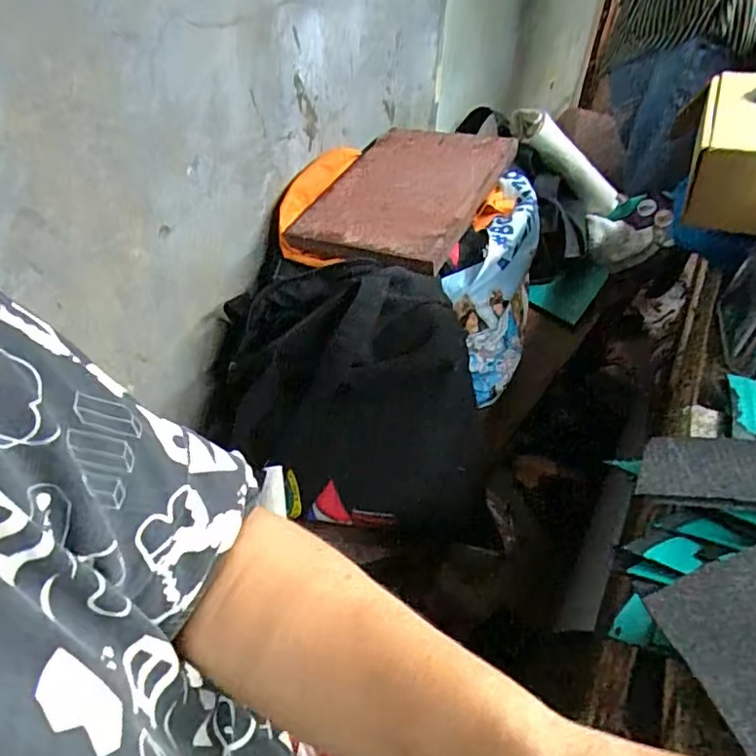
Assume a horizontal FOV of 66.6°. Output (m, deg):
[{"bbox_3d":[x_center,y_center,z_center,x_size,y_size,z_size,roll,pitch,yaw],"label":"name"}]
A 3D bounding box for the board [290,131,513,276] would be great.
[{"bbox_3d":[0.034,-0.228,0.696,0.188,0.022,0.293,15,51,23],"label":"board"}]

